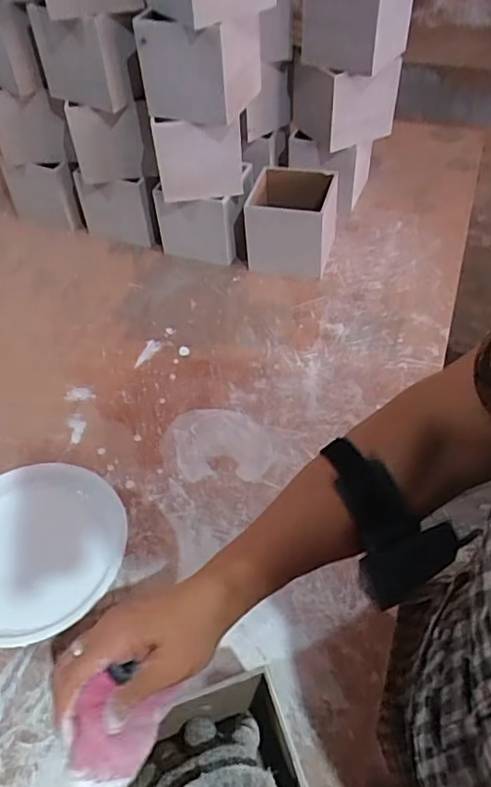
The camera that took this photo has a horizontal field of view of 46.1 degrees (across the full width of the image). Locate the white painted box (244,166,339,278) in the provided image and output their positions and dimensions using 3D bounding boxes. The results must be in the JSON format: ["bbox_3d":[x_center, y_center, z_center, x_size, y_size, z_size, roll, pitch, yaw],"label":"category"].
[{"bbox_3d":[0.067,-0.241,0.822,0.118,0.114,0.106,5,50,7],"label":"white painted box"}]

